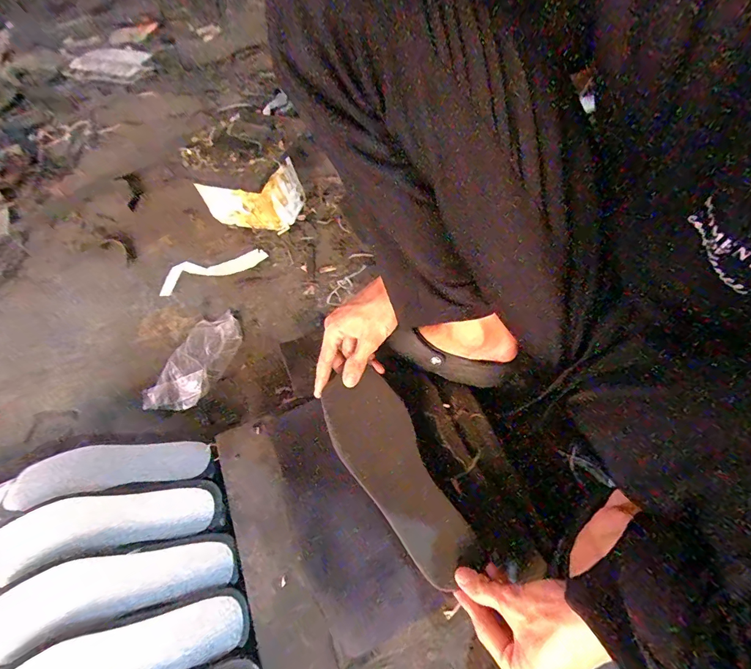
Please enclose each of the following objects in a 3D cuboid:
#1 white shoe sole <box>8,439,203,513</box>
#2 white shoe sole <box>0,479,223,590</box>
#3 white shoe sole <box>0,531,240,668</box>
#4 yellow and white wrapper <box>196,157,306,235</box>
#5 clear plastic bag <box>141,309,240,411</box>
[{"bbox_3d":[-0.346,0.178,0.523,0.236,0.020,0.070,-5,44,-8],"label":"white shoe sole"},{"bbox_3d":[-0.324,0.227,0.472,0.256,0.043,0.075,-16,58,-3],"label":"white shoe sole"},{"bbox_3d":[-0.287,0.279,0.433,0.245,0.039,0.074,-14,57,-6],"label":"white shoe sole"},{"bbox_3d":[-0.233,-0.248,0.750,0.188,0.124,0.075,-14,58,0],"label":"yellow and white wrapper"},{"bbox_3d":[-0.290,0.045,0.651,0.099,0.022,0.193,19,62,18],"label":"clear plastic bag"}]

